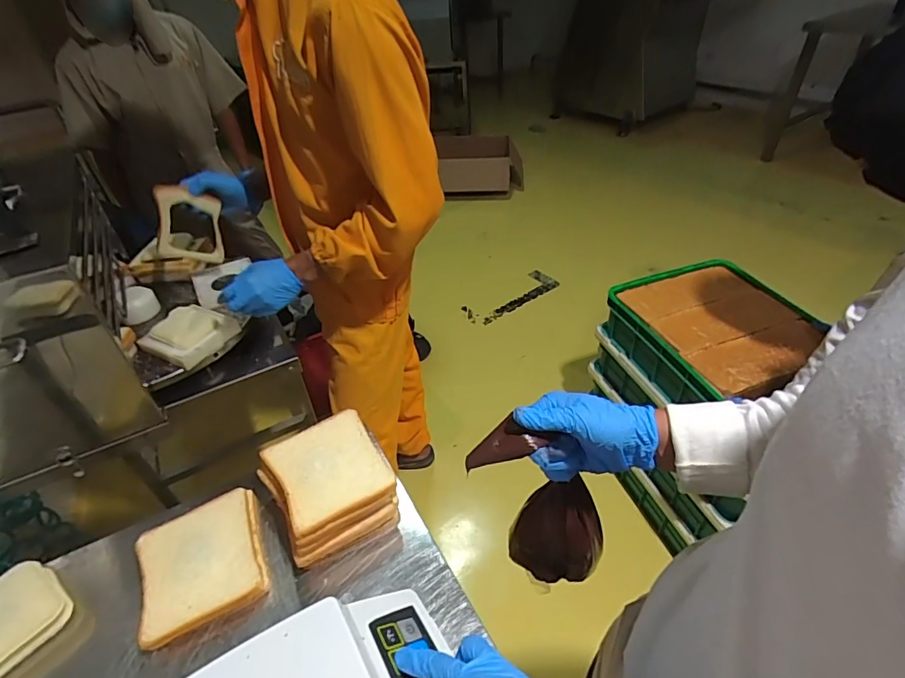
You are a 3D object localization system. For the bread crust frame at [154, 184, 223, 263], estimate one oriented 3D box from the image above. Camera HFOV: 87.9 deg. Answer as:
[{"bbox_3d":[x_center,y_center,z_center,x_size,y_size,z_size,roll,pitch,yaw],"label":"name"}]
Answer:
[{"bbox_3d":[-0.548,-0.235,0.985,0.121,0.165,0.035,-5,47,-31],"label":"bread crust frame"}]

